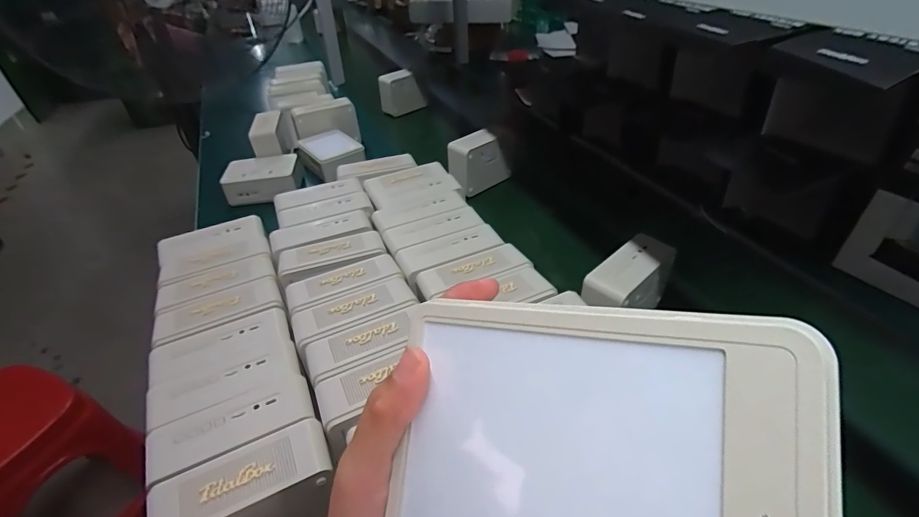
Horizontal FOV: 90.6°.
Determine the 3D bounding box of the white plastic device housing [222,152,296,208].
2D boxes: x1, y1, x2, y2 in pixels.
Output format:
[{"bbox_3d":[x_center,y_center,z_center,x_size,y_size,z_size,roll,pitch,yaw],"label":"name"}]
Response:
[{"bbox_3d":[-0.399,-0.166,0.940,0.136,0.057,0.122,-3,38,1],"label":"white plastic device housing"}]

